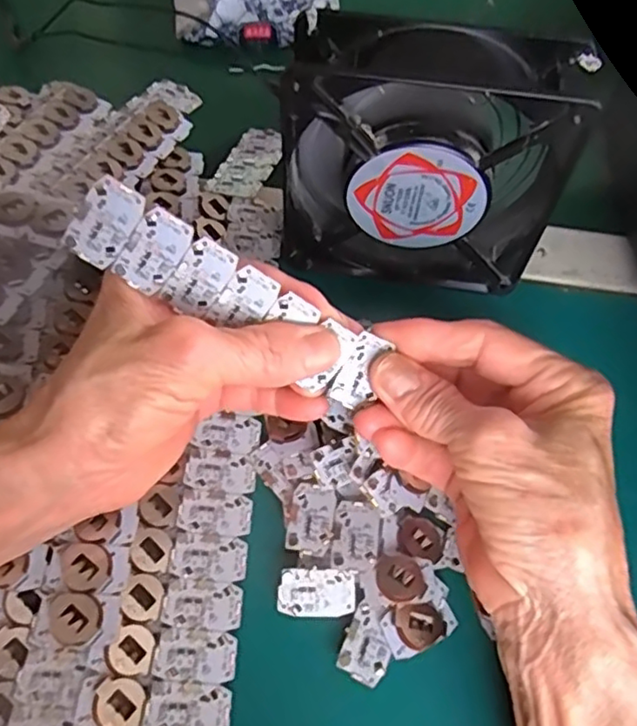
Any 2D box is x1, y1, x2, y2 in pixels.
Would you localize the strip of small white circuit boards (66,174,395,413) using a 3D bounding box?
[{"bbox_3d":[-0.029,-0.022,0.230,0.120,0.029,0.008,29,18,-20],"label":"strip of small white circuit boards"}]

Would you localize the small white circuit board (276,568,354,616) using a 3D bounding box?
[{"bbox_3d":[-0.001,0.091,0.252,0.031,0.004,0.017,1,81,-2],"label":"small white circuit board"}]

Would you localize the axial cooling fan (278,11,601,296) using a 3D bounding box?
[{"bbox_3d":[0.047,-0.088,0.294,0.121,0.122,0.042,6,61,2],"label":"axial cooling fan"}]

